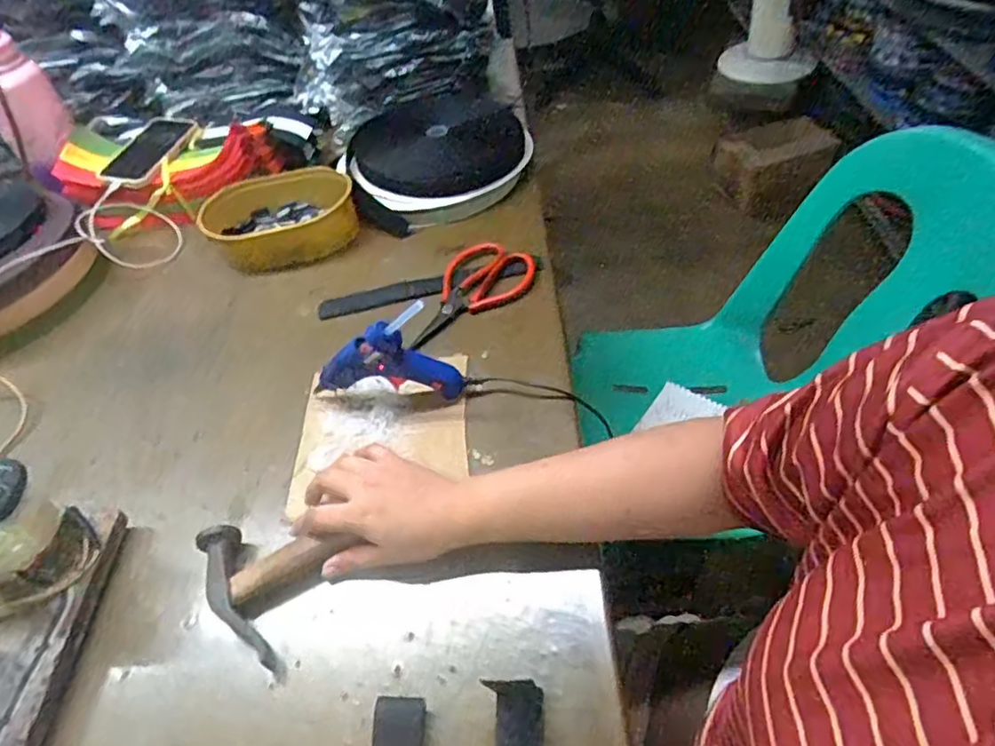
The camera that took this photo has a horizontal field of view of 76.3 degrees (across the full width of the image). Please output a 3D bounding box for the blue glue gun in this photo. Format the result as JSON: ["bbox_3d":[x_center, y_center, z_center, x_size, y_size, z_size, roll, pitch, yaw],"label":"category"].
[{"bbox_3d":[-0.106,-0.013,0.570,0.136,0.116,0.024,-6,47,5],"label":"blue glue gun"}]

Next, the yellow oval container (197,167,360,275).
[{"bbox_3d":[-0.277,-0.195,0.807,0.199,0.063,0.113,-12,47,-3],"label":"yellow oval container"}]

